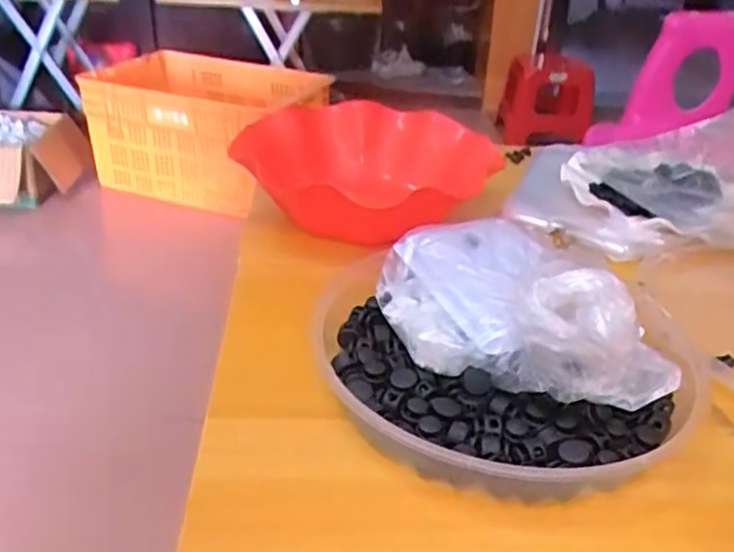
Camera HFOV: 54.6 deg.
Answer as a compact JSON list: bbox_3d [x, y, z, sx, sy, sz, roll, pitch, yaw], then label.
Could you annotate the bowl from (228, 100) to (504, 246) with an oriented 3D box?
[{"bbox_3d":[-0.001,-0.095,0.665,0.211,0.078,0.237,19,33,25],"label":"bowl"}]

